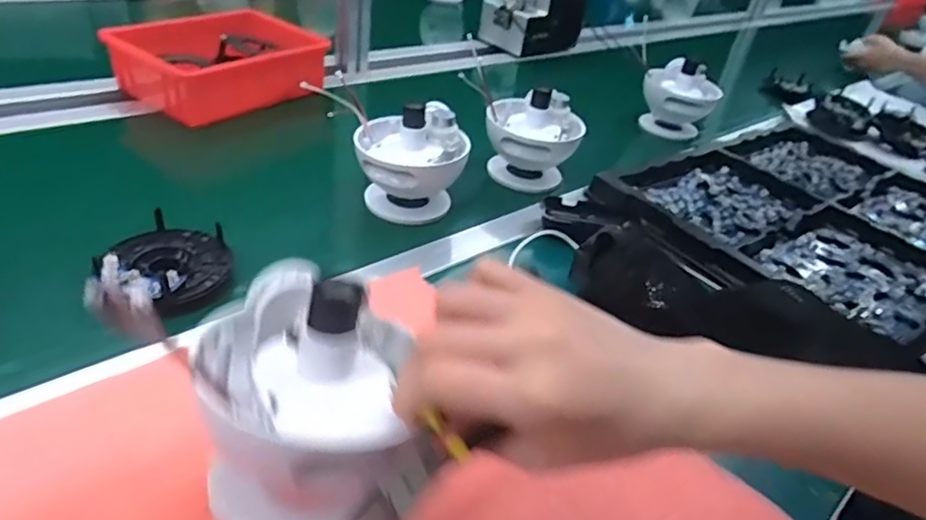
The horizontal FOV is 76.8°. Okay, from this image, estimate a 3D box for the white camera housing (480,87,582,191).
[{"bbox_3d":[0.084,-0.145,0.720,0.110,0.113,0.103,13,38,8],"label":"white camera housing"}]

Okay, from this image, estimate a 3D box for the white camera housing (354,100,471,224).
[{"bbox_3d":[-0.055,-0.103,0.632,0.115,0.121,0.095,4,38,-4],"label":"white camera housing"}]

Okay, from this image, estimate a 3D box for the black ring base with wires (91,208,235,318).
[{"bbox_3d":[-0.243,0.001,0.483,0.099,0.028,0.099,4,38,-3],"label":"black ring base with wires"}]

